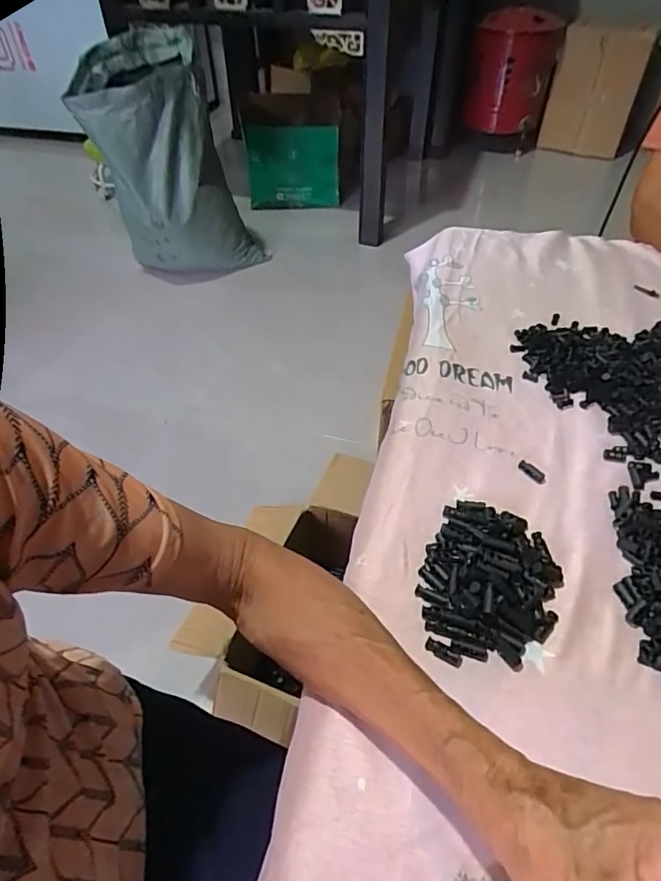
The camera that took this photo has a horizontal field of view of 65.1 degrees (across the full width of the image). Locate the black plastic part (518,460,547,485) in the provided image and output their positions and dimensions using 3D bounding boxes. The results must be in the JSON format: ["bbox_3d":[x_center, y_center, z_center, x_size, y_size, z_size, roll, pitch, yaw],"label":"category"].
[{"bbox_3d":[0.183,0.028,0.470,0.012,0.005,0.028,-35,54,-27],"label":"black plastic part"}]

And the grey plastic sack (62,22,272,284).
[{"bbox_3d":[-0.424,-0.728,1.418,0.310,0.575,0.322,12,48,12],"label":"grey plastic sack"}]

